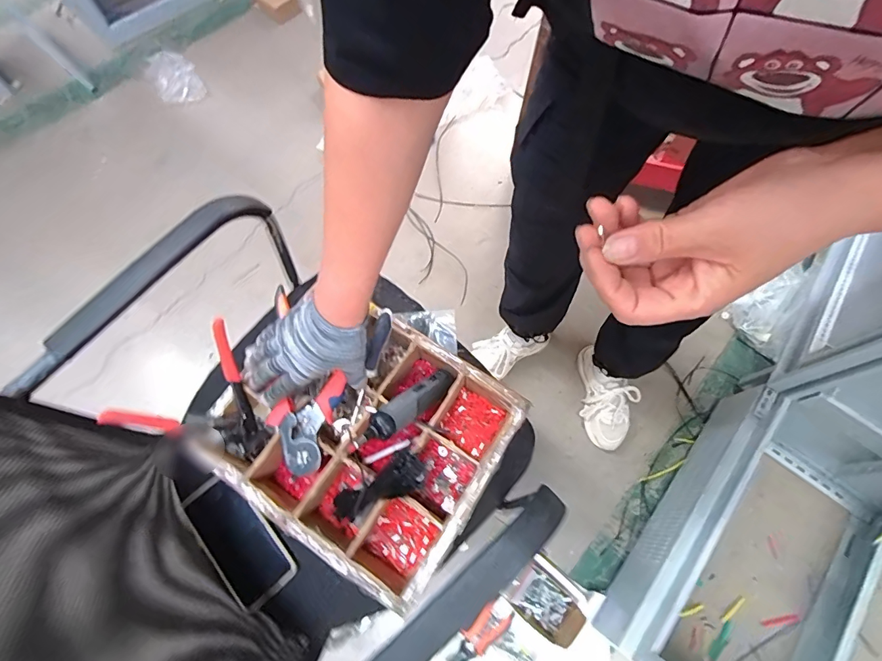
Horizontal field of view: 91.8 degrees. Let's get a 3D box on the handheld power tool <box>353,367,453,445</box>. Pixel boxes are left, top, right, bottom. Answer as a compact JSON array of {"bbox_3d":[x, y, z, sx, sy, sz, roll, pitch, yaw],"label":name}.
[{"bbox_3d":[-0.041,0.093,0.512,0.033,0.032,0.165,42,35,14],"label":"handheld power tool"}]

